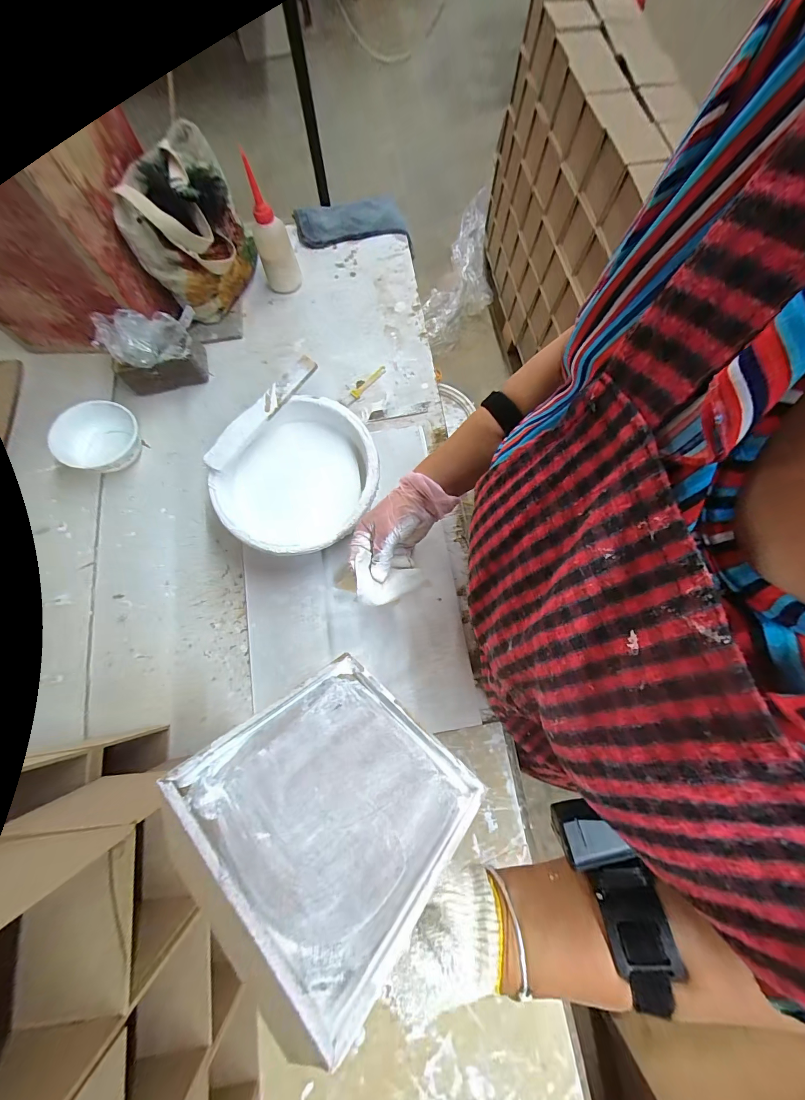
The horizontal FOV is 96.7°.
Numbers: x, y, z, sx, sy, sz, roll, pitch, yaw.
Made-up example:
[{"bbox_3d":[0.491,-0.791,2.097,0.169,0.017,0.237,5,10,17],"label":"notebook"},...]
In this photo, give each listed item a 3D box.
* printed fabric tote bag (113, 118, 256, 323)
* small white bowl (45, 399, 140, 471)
[{"bbox_3d":[-0.339,-0.515,0.582,0.153,0.163,0.183,-17,78,-4],"label":"printed fabric tote bag"},{"bbox_3d":[-0.454,-0.167,0.543,0.103,0.059,0.109,0,77,0],"label":"small white bowl"}]

